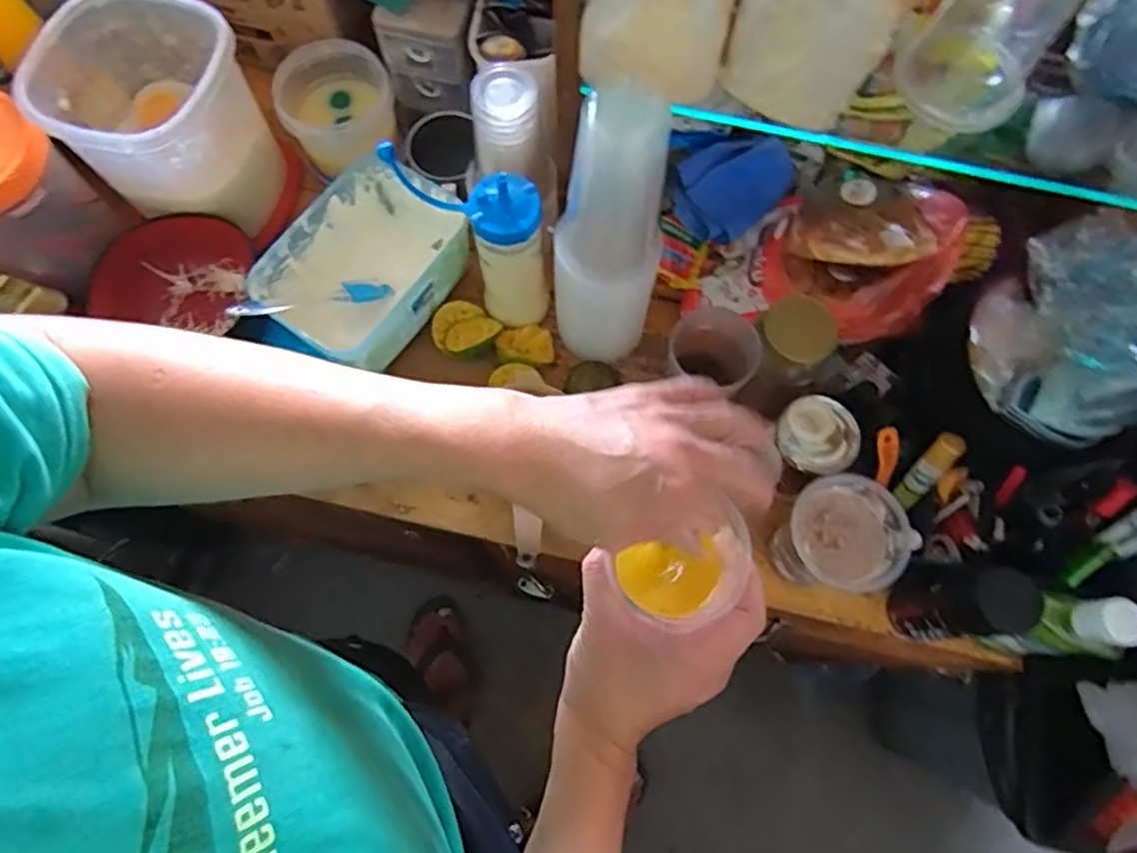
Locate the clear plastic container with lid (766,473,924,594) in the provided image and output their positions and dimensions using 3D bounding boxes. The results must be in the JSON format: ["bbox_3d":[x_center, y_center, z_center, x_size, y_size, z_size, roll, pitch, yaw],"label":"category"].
[{"bbox_3d":[0.226,0.093,0.577,0.097,0.109,0.090,0,73,0],"label":"clear plastic container with lid"}]

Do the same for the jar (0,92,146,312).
[{"bbox_3d":[-0.519,-0.215,0.631,0.134,0.126,0.123,34,76,10],"label":"jar"}]

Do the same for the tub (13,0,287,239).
[{"bbox_3d":[-0.393,-0.300,0.666,0.176,0.147,0.179,-36,76,-10],"label":"tub"}]

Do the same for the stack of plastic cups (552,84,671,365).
[{"bbox_3d":[0.033,-0.149,0.581,0.089,0.301,0.075,-4,73,-1],"label":"stack of plastic cups"}]

